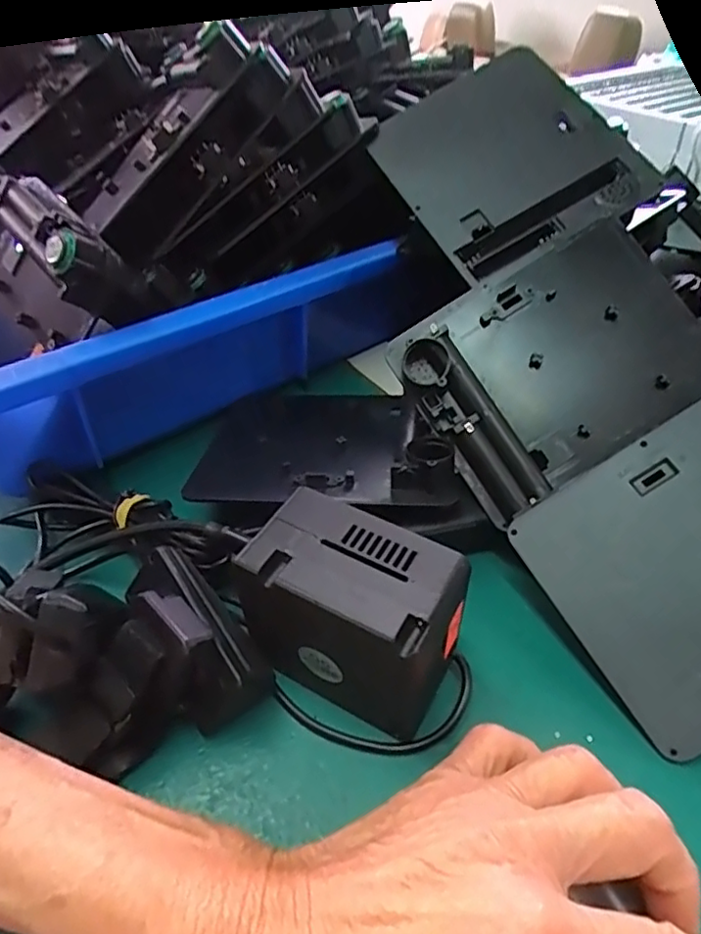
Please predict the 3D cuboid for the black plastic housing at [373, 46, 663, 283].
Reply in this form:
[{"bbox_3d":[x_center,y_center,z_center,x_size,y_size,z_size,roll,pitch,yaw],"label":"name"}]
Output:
[{"bbox_3d":[0.081,-0.166,0.334,0.108,0.014,0.132,-31,68,0],"label":"black plastic housing"}]

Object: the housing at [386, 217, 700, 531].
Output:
[{"bbox_3d":[0.098,-0.050,0.294,0.131,0.016,0.101,-32,81,-2],"label":"housing"}]

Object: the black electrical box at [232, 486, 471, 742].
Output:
[{"bbox_3d":[0.000,0.062,0.237,0.083,0.074,0.047,21,47,22],"label":"black electrical box"}]

